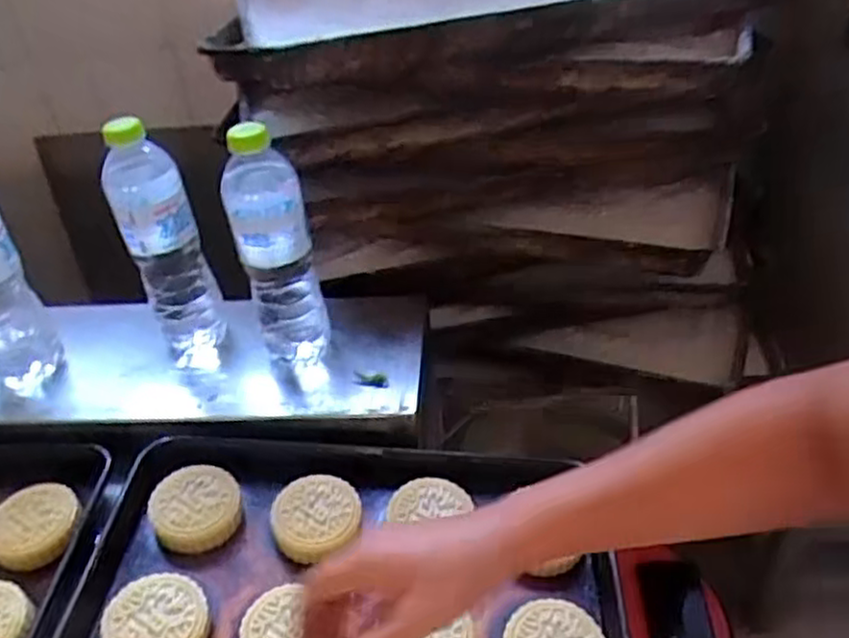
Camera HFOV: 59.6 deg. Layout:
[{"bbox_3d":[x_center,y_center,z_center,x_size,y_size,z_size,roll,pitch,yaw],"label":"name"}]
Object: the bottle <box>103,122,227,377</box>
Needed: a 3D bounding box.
[{"bbox_3d":[-0.231,-0.058,0.673,0.064,0.233,0.054,-21,43,-19],"label":"bottle"}]

